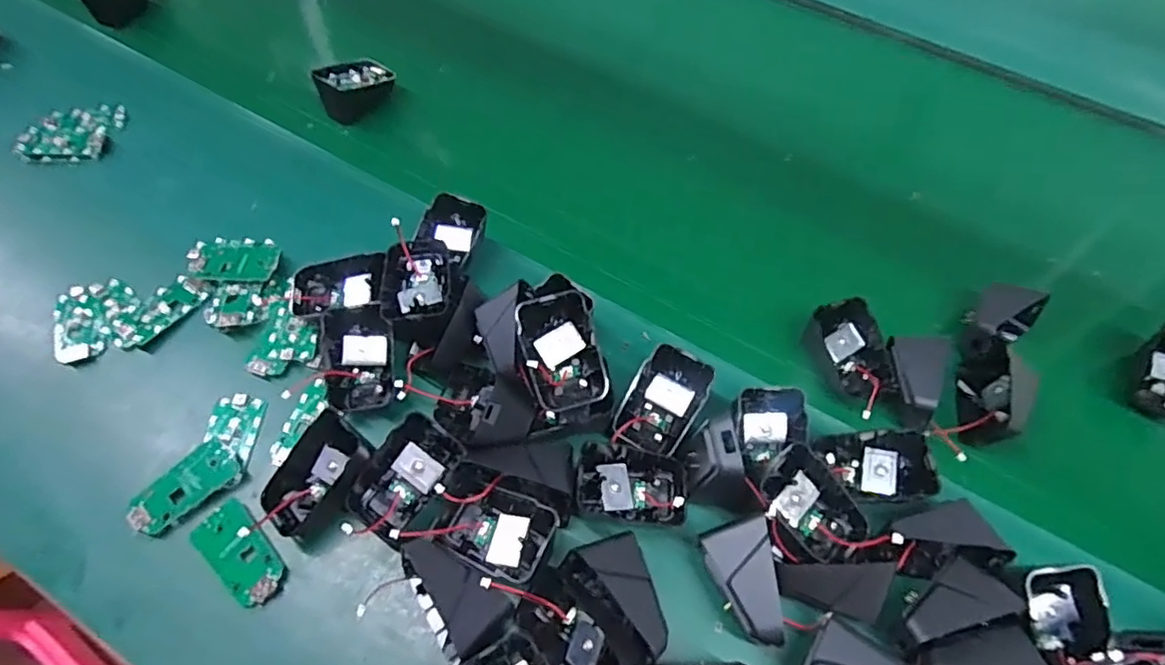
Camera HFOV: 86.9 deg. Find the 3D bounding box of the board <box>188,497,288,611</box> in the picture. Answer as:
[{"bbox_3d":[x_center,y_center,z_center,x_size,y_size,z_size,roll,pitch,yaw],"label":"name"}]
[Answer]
[{"bbox_3d":[-0.199,0.128,0.358,0.061,0.009,0.030,38,66,20],"label":"board"}]

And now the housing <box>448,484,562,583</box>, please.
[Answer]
[{"bbox_3d":[-0.047,0.113,0.351,0.060,0.024,0.044,19,61,11],"label":"housing"}]

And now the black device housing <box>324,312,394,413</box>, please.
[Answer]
[{"bbox_3d":[-0.149,0.018,0.407,0.045,0.029,0.062,-1,59,-1],"label":"black device housing"}]

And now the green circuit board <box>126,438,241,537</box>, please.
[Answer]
[{"bbox_3d":[-0.243,0.094,0.374,0.032,0.008,0.061,41,67,21],"label":"green circuit board"}]

